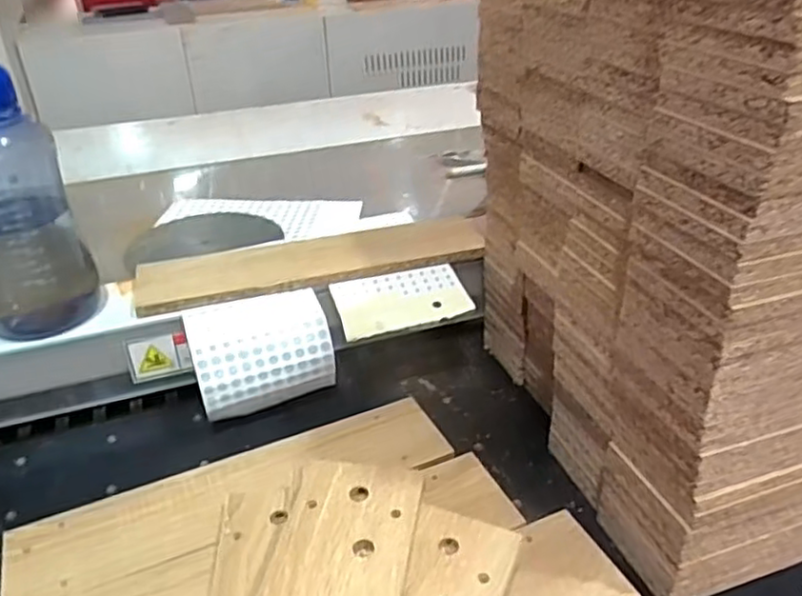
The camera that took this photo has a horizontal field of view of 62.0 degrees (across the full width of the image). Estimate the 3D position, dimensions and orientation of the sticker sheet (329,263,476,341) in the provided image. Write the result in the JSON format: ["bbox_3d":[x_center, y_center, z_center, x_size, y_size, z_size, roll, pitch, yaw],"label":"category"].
[{"bbox_3d":[0.001,0.001,0.698,0.136,0.007,0.081,-12,47,-15],"label":"sticker sheet"}]

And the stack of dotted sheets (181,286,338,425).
[{"bbox_3d":[-0.141,0.060,0.681,0.132,0.098,0.073,-13,32,-18],"label":"stack of dotted sheets"}]

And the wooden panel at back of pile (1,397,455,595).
[{"bbox_3d":[-0.142,0.171,0.595,0.382,0.014,0.092,-15,33,-21],"label":"wooden panel at back of pile"}]

